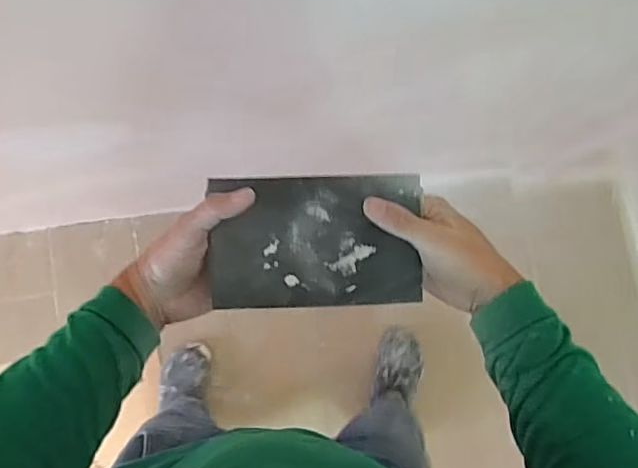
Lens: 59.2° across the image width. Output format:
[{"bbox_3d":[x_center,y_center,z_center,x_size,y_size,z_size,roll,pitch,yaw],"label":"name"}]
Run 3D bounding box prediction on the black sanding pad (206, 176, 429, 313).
[{"bbox_3d":[0.000,0.008,0.487,0.179,0.010,0.113,-2,94,-13],"label":"black sanding pad"}]

